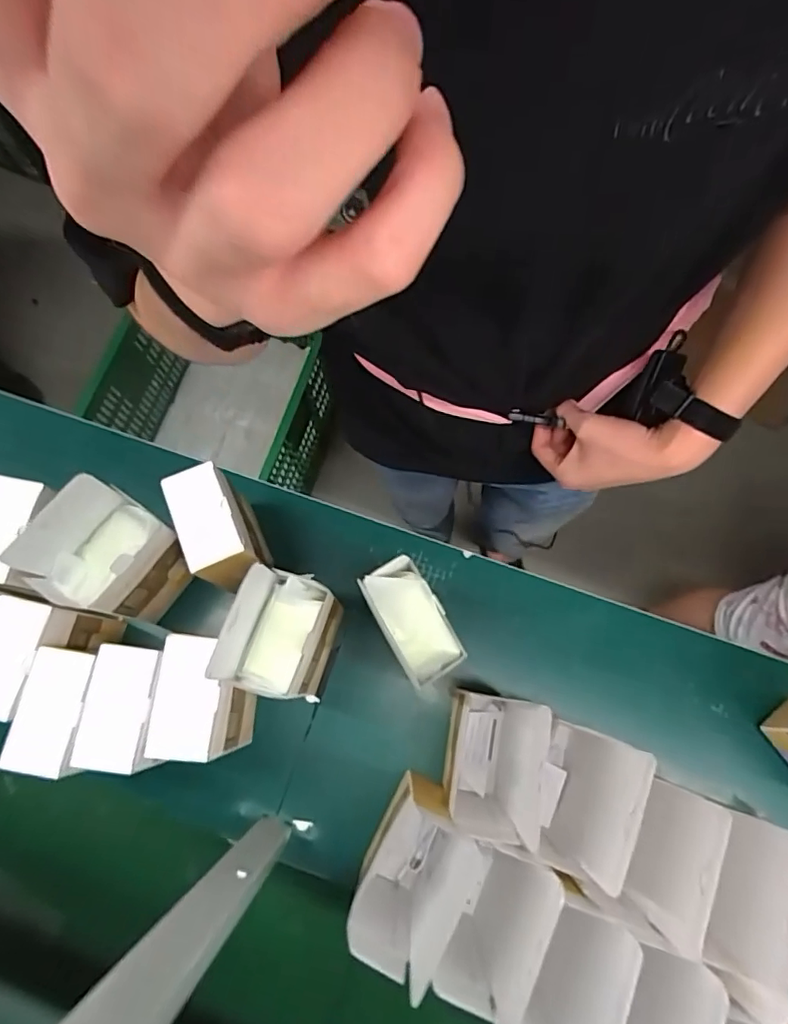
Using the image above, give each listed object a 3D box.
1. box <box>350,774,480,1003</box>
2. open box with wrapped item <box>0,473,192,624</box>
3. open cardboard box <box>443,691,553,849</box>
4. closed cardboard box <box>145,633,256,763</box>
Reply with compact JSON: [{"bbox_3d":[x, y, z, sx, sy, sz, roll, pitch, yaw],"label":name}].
[{"bbox_3d":[0.021,0.362,0.542,0.080,0.203,0.128,28,76,9],"label":"box"},{"bbox_3d":[-0.327,0.057,0.638,0.079,0.213,0.131,38,78,11],"label":"open box with wrapped item"},{"bbox_3d":[0.107,0.271,0.572,0.070,0.235,0.129,10,74,4],"label":"open cardboard box"},{"bbox_3d":[-0.214,0.212,0.616,0.070,0.149,0.121,3,74,2],"label":"closed cardboard box"}]

